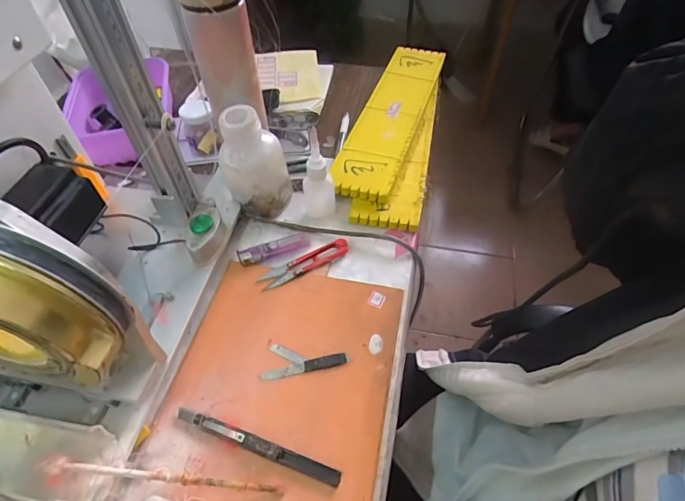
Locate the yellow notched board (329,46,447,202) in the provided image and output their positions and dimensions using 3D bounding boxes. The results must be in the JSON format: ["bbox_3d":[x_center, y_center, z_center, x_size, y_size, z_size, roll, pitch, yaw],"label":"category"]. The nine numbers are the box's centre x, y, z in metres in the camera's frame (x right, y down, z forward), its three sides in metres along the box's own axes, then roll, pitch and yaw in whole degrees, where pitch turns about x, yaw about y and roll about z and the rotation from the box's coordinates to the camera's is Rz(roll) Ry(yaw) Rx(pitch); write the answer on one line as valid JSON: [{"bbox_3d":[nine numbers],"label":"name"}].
[{"bbox_3d":[0.071,-0.192,0.584,0.077,0.012,0.340,20,57,8],"label":"yellow notched board"}]

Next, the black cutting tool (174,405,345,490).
[{"bbox_3d":[-0.070,0.152,0.332,0.143,0.006,0.012,16,53,14],"label":"black cutting tool"}]

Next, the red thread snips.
[{"bbox_3d":[-0.039,0.012,0.444,0.100,0.007,0.026,-21,53,-16],"label":"red thread snips"}]

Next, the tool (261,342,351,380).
[{"bbox_3d":[-0.033,0.098,0.381,0.078,0.007,0.031,-4,51,-3],"label":"tool"}]

